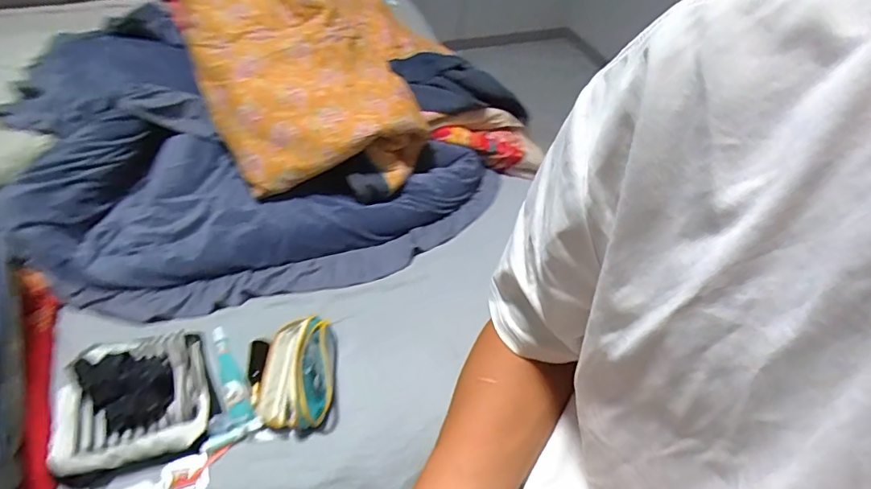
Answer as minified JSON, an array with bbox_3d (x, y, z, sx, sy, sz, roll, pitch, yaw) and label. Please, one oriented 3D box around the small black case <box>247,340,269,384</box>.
[{"bbox_3d":[-0.364,0.238,0.981,0.028,0.030,0.086,2,62,-4],"label":"small black case"}]

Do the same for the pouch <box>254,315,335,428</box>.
[{"bbox_3d":[-0.276,0.239,0.944,0.146,0.088,0.223,-3,49,-8],"label":"pouch"}]

